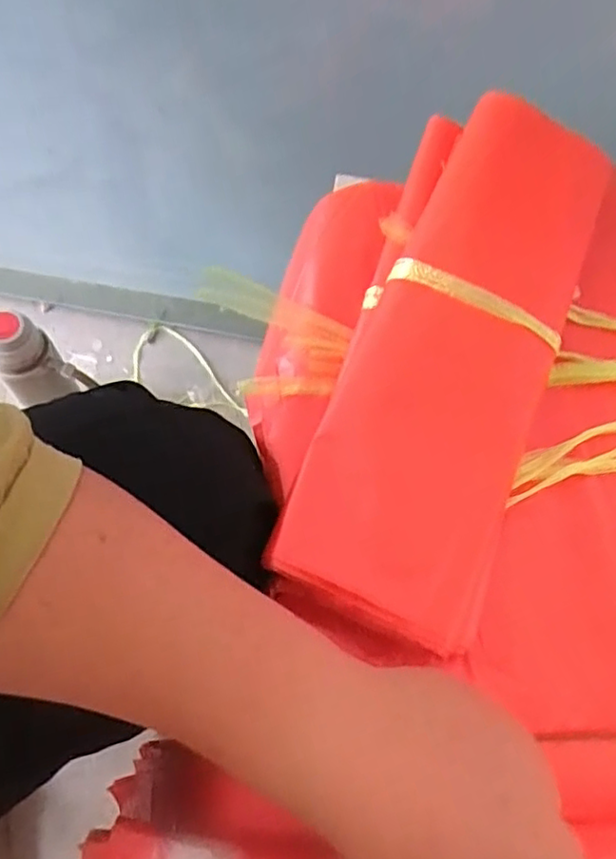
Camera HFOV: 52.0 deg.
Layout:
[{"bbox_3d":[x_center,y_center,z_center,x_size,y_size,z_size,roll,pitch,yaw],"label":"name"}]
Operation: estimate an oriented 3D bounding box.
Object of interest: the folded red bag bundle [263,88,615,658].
[{"bbox_3d":[0.093,-0.053,0.397,0.127,0.054,0.357,21,68,3],"label":"folded red bag bundle"}]

